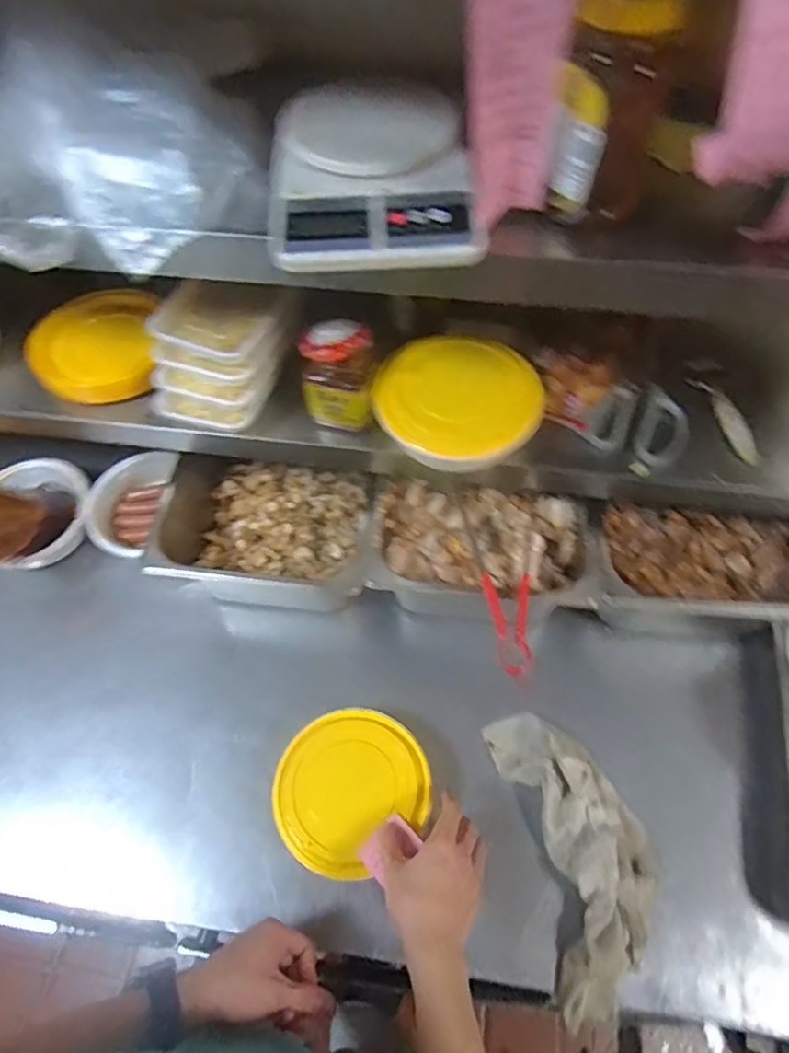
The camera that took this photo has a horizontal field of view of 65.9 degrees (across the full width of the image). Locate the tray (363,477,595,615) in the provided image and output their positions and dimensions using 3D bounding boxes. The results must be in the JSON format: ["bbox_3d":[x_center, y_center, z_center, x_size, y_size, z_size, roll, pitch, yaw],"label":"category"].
[{"bbox_3d":[0.105,0.034,0.768,0.256,0.126,0.161,4,60,5],"label":"tray"}]

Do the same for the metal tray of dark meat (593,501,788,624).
[{"bbox_3d":[0.366,0.045,0.717,0.268,0.068,0.148,2,59,4],"label":"metal tray of dark meat"}]

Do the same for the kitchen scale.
[{"bbox_3d":[-0.019,-0.268,0.473,0.151,0.030,0.187,-6,59,-1],"label":"kitchen scale"}]

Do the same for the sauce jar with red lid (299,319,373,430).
[{"bbox_3d":[-0.058,-0.163,0.650,0.077,0.100,0.069,-6,59,0],"label":"sauce jar with red lid"}]

